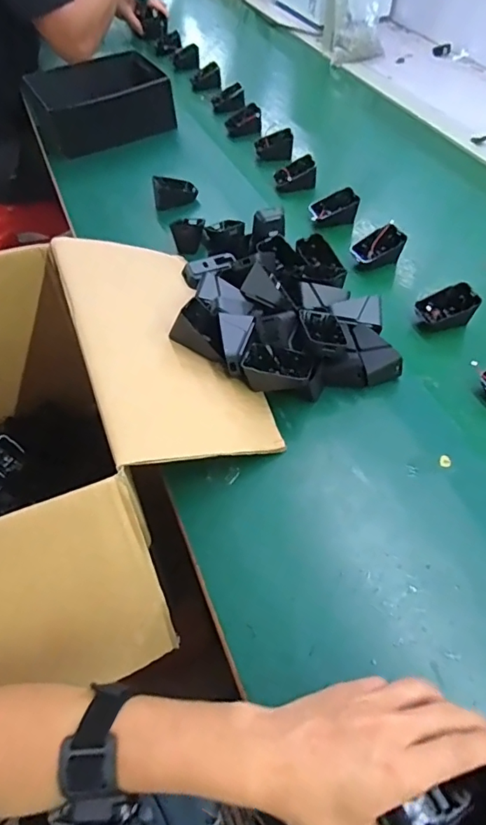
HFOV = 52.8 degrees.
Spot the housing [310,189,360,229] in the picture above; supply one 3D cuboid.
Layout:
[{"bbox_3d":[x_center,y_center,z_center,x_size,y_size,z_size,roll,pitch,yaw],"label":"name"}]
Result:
[{"bbox_3d":[0.135,-0.308,0.739,0.071,0.034,0.043,-10,53,-6],"label":"housing"}]

